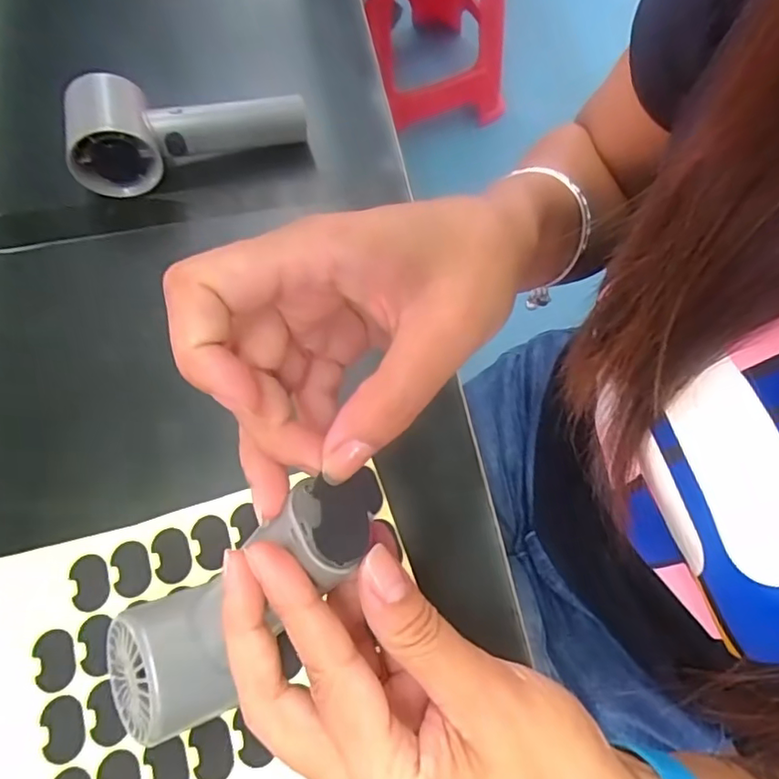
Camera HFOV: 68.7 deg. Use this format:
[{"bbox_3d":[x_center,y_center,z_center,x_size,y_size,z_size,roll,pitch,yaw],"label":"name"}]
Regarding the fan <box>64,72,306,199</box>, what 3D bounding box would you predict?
[{"bbox_3d":[-0.136,-0.177,0.393,0.157,0.050,0.059,-10,68,-7],"label":"fan"}]

